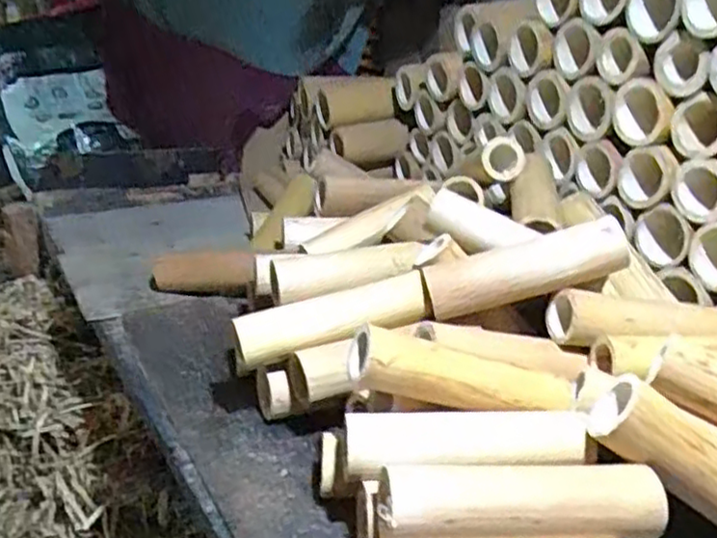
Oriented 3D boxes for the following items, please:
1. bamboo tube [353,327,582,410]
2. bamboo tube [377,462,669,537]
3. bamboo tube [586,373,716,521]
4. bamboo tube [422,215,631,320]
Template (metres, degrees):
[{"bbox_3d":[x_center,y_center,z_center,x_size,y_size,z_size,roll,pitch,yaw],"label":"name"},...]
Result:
[{"bbox_3d":[0.086,0.085,0.536,0.184,0.039,0.037,13,23,-19],"label":"bamboo tube"},{"bbox_3d":[0.105,0.151,0.456,0.183,0.042,0.035,-2,27,-5],"label":"bamboo tube"},{"bbox_3d":[0.250,0.145,0.485,0.180,0.056,0.043,36,33,4],"label":"bamboo tube"},{"bbox_3d":[0.151,0.000,0.645,0.178,0.050,0.046,-16,27,5],"label":"bamboo tube"}]

